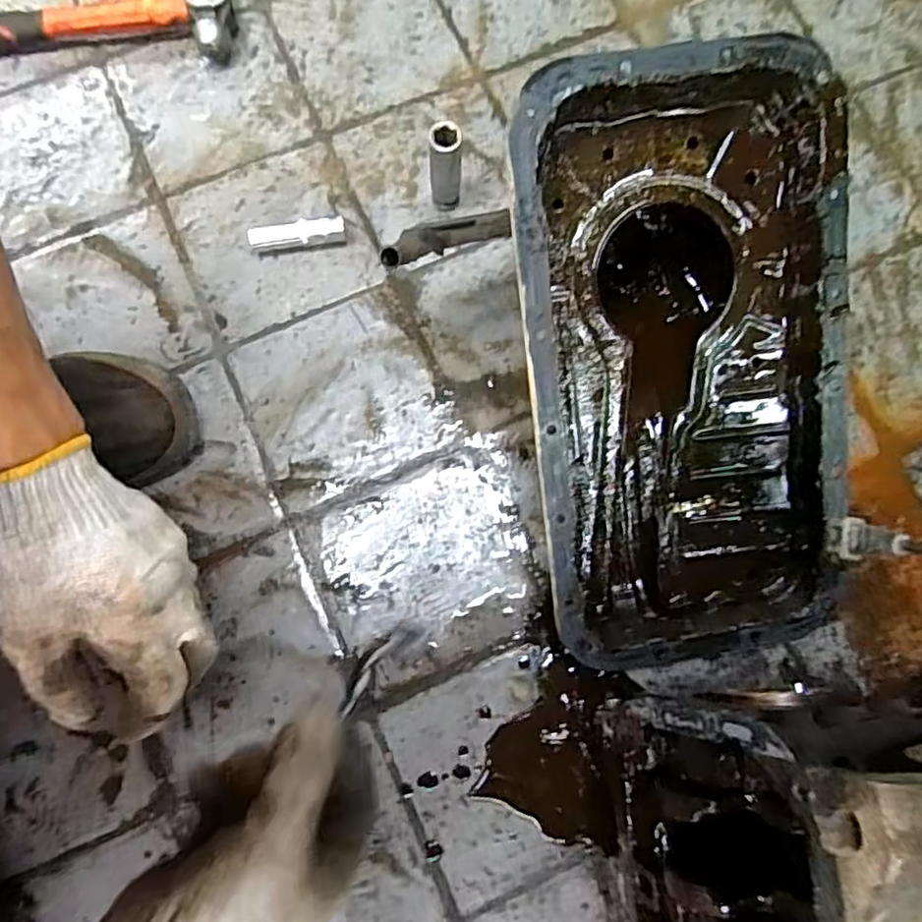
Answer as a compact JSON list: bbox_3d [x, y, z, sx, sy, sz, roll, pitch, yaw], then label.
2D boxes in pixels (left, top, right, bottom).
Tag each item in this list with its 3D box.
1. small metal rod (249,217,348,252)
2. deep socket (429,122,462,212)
[{"bbox_3d":[-0.138,-0.190,0.537,0.079,0.017,0.021,-6,78,-2],"label":"small metal rod"},{"bbox_3d":[-0.013,-0.239,0.521,0.025,0.082,0.026,2,78,-1],"label":"deep socket"}]

